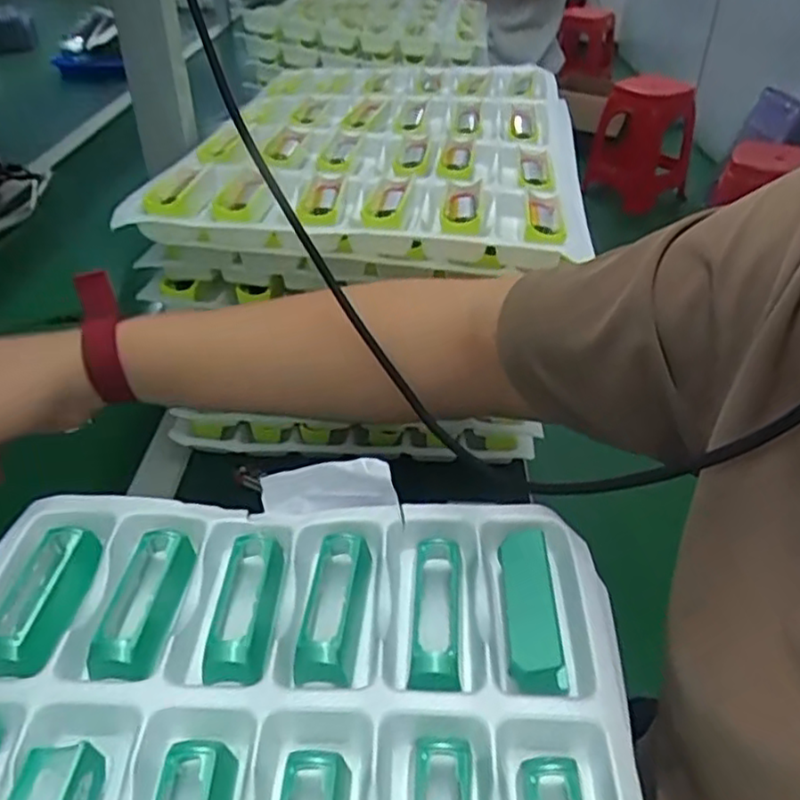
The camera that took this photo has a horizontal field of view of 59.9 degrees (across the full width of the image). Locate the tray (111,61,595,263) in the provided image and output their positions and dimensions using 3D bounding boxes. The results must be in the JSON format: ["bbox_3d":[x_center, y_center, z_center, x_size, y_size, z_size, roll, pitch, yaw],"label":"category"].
[{"bbox_3d":[-0.006,-0.246,0.629,0.322,0.035,0.486,4,38,4],"label":"tray"}]

